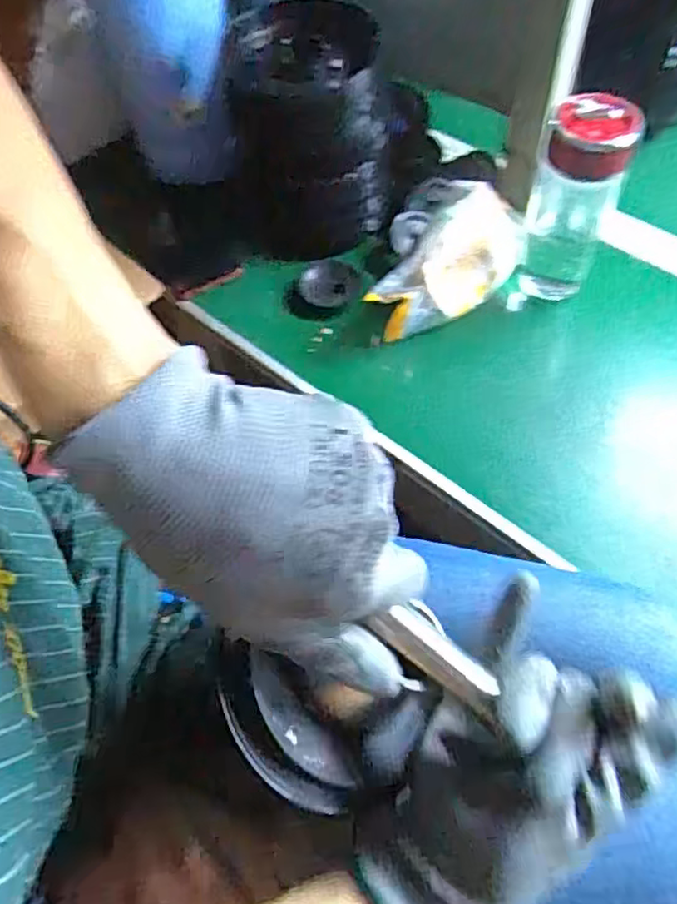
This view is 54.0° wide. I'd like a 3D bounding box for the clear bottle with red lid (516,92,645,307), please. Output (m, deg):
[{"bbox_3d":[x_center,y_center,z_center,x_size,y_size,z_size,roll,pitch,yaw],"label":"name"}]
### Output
[{"bbox_3d":[0.211,-0.228,0.597,0.072,0.175,0.076,15,61,13],"label":"clear bottle with red lid"}]

